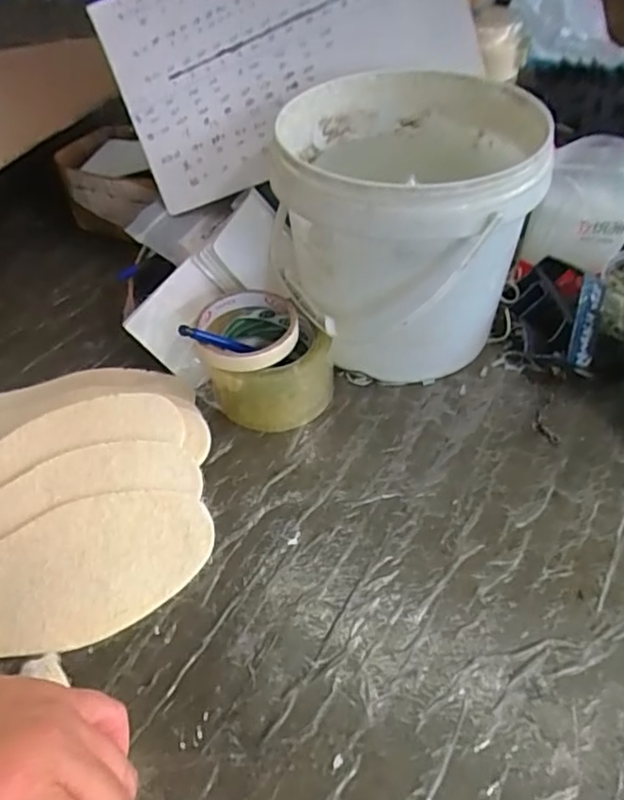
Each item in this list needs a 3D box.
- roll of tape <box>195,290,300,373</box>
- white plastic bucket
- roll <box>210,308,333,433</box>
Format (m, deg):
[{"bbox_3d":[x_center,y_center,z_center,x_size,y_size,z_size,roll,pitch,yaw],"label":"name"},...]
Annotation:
[{"bbox_3d":[-0.052,-0.058,0.509,0.082,0.019,0.081,-2,48,2],"label":"roll of tape"},{"bbox_3d":[0.074,-0.141,0.541,0.210,0.200,0.207,-2,47,2],"label":"white plastic bucket"},{"bbox_3d":[-0.038,-0.031,0.535,0.111,0.070,0.093,4,47,7],"label":"roll"}]

